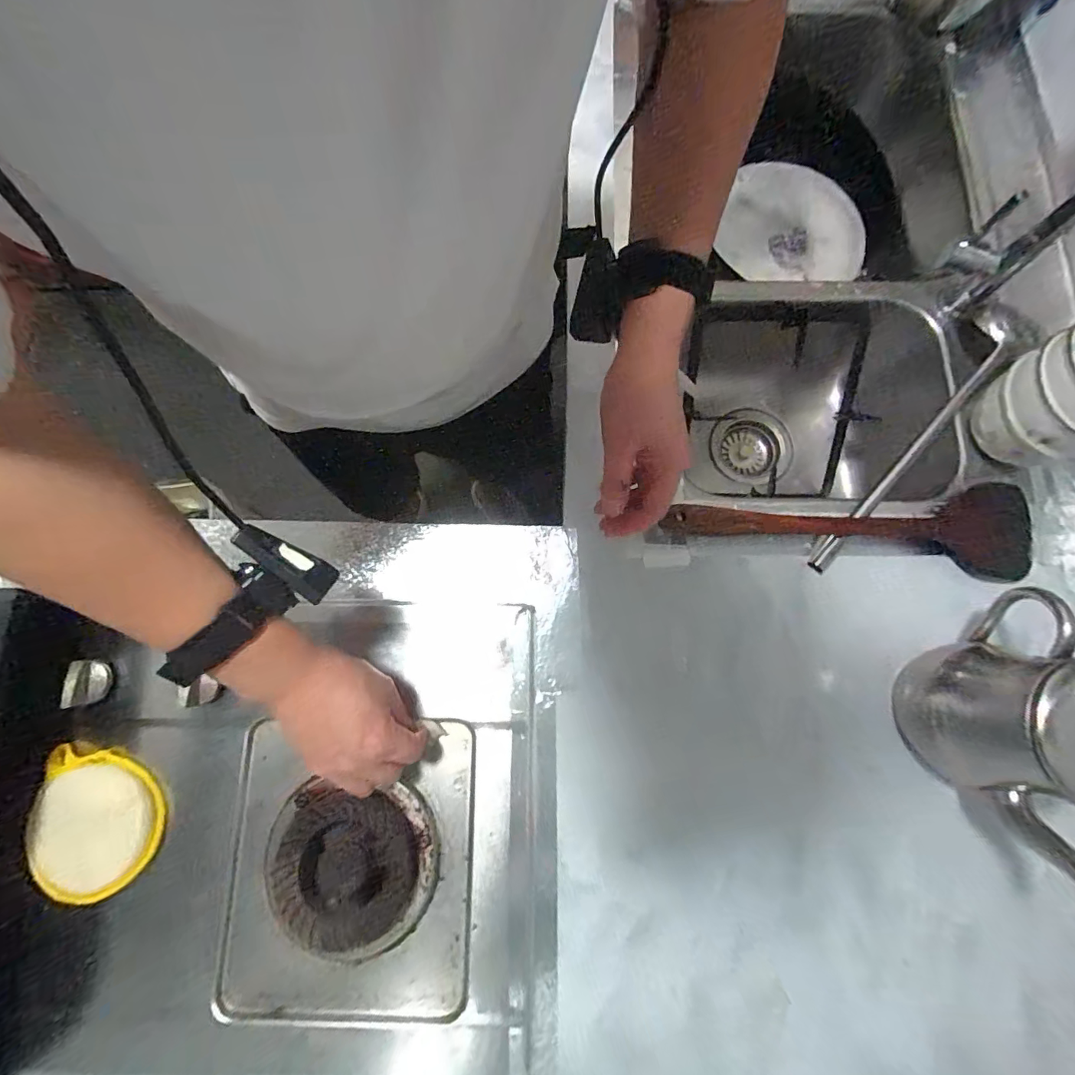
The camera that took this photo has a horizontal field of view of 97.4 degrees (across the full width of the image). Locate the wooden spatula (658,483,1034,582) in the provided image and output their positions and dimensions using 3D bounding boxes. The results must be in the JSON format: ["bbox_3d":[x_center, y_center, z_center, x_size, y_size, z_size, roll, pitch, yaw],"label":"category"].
[{"bbox_3d":[0.315,-0.015,0.475,0.358,0.022,0.090,4,78,1],"label":"wooden spatula"}]

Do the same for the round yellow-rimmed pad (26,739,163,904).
[{"bbox_3d":[-0.394,0.245,0.418,0.096,0.026,0.130,-35,80,-7],"label":"round yellow-rimmed pad"}]

